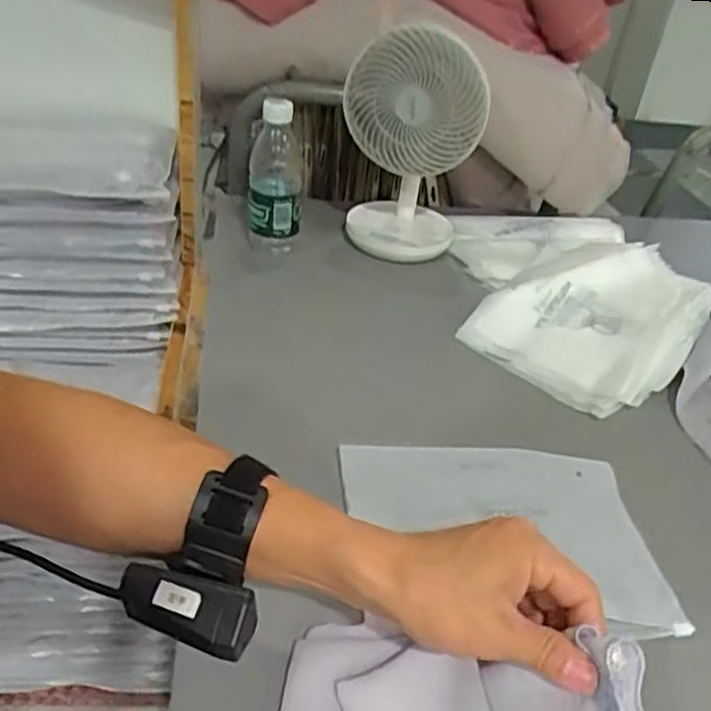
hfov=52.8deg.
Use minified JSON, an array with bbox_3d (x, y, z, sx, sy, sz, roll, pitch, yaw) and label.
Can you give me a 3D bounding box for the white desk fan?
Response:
[{"bbox_3d":[0.059,-0.237,0.824,0.146,0.240,0.158,2,34,-7],"label":"white desk fan"}]

